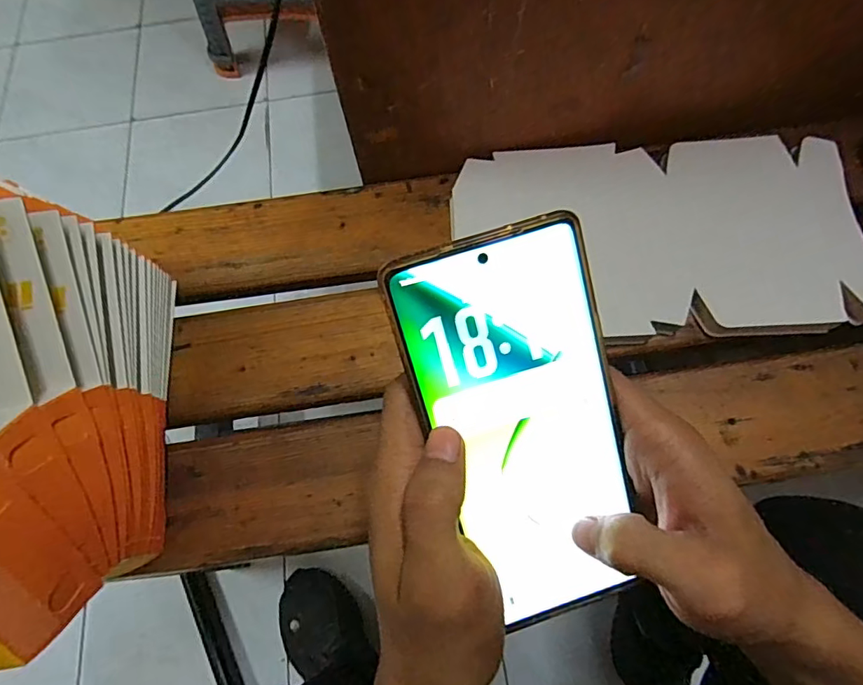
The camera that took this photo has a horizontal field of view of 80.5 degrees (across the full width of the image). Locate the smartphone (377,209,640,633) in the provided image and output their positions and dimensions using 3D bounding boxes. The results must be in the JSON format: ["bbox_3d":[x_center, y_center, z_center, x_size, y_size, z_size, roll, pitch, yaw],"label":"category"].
[{"bbox_3d":[0.037,0.035,0.198,0.073,0.013,0.155,-18,106,-7],"label":"smartphone"}]

